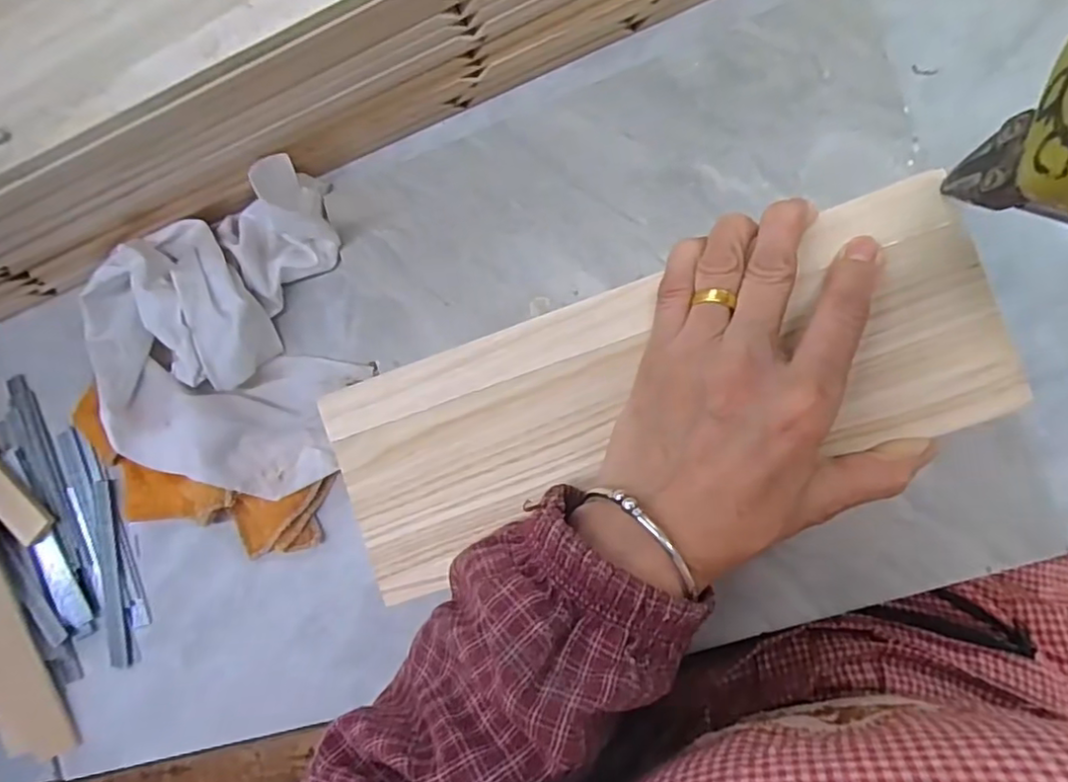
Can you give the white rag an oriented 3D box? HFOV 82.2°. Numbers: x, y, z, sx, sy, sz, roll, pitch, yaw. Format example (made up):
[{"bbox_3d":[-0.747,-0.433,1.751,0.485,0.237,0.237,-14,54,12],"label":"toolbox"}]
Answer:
[{"bbox_3d":[-0.168,-0.019,0.337,0.158,0.042,0.159,-24,87,8],"label":"white rag"}]

